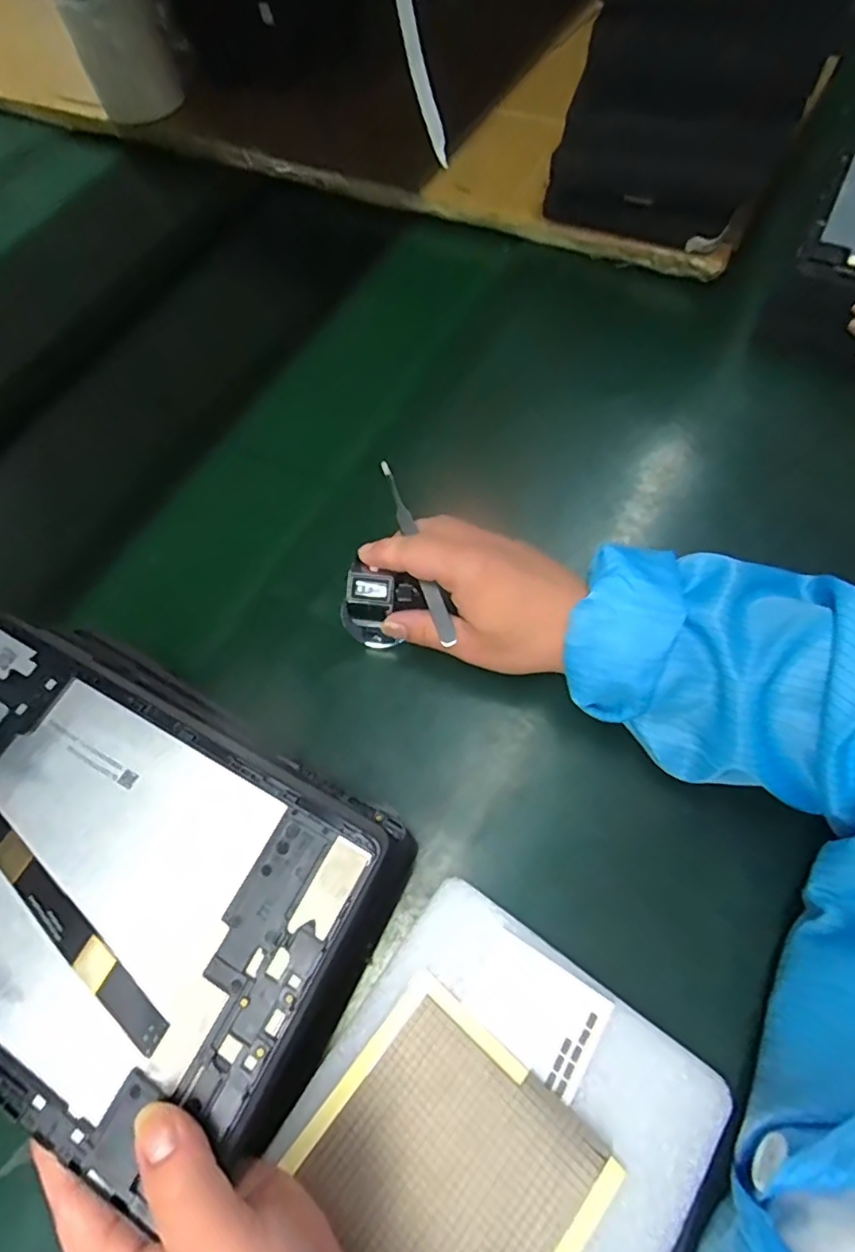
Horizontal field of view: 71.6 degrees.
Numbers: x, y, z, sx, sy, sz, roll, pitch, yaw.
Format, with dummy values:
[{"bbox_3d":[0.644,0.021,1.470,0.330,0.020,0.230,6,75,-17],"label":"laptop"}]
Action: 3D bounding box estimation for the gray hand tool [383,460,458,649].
[{"bbox_3d":[-0.007,-0.046,0.356,0.010,0.006,0.115,-19,83,-10],"label":"gray hand tool"}]

